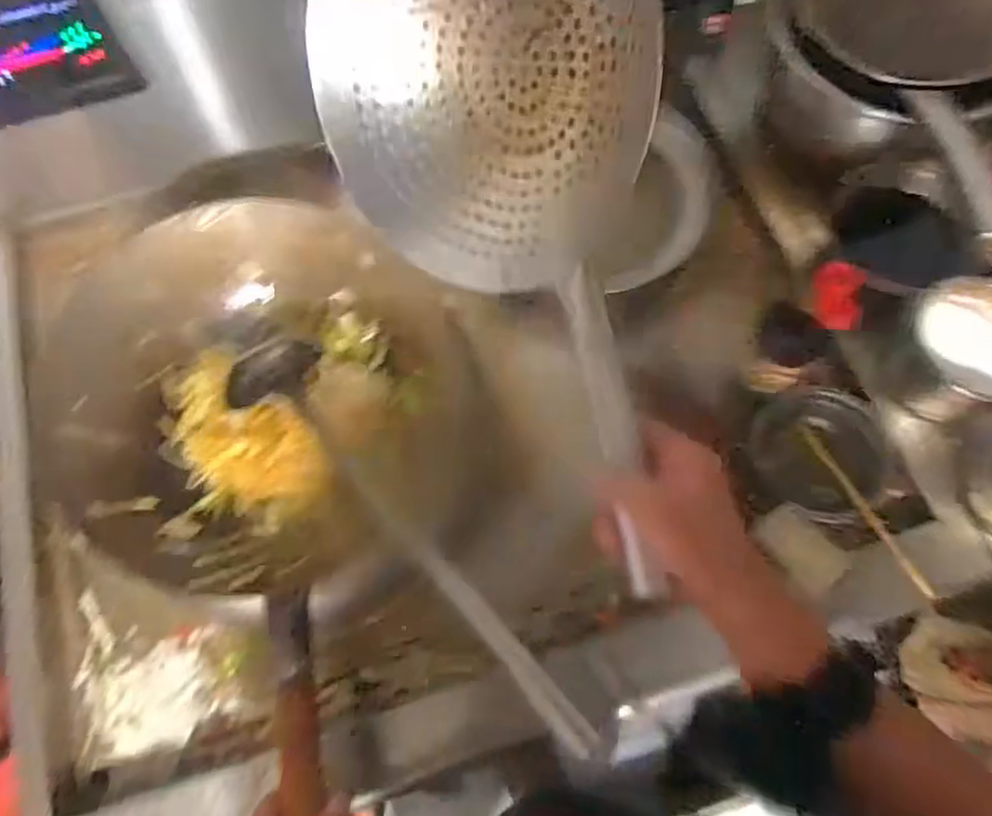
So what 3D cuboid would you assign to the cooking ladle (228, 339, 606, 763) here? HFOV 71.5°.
[{"bbox_3d":[-0.089,0.121,0.652,0.088,0.048,0.504,-38,73,-13],"label":"cooking ladle"}]

